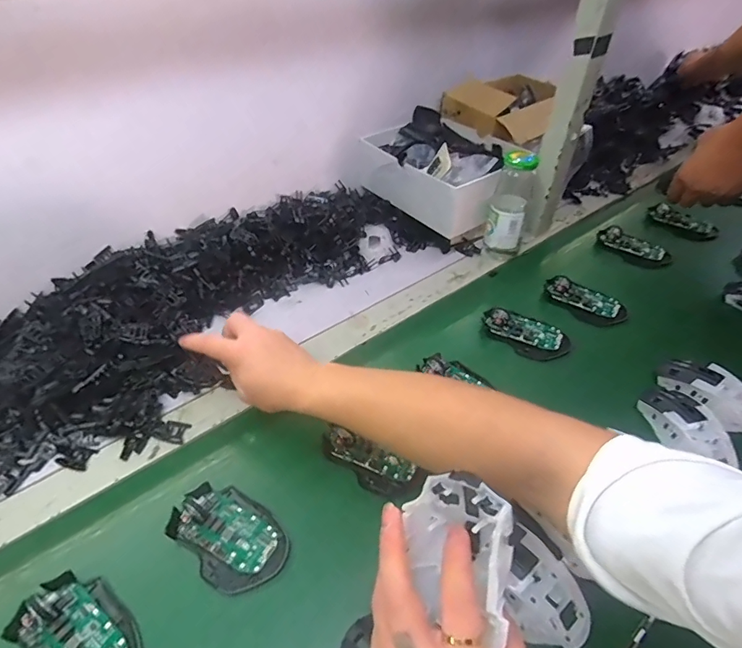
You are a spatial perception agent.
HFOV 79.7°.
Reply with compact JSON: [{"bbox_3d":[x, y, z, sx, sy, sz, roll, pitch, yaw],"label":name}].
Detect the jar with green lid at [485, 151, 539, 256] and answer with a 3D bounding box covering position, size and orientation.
[{"bbox_3d":[0.225,-0.191,0.713,0.062,0.171,0.073,19,47,16],"label":"jar with green lid"}]

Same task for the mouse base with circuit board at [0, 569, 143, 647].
[{"bbox_3d":[-0.238,0.257,0.359,0.112,0.022,0.073,32,52,26],"label":"mouse base with circuit board"}]

